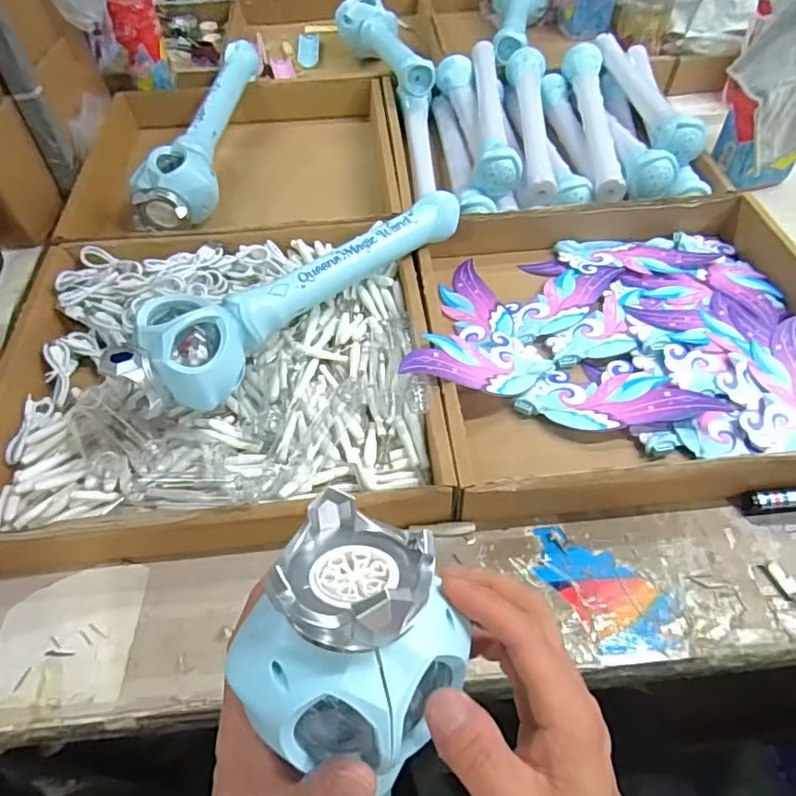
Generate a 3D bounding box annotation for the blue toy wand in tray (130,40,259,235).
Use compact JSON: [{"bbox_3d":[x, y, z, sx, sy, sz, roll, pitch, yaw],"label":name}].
[{"bbox_3d":[-0.253,-0.351,0.744,0.090,0.063,0.357,2,53,1],"label":"blue toy wand in tray"}]

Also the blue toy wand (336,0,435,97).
[{"bbox_3d":[-0.026,-0.525,0.854,0.087,0.073,0.313,-11,54,-8],"label":"blue toy wand"}]

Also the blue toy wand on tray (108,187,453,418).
[{"bbox_3d":[-0.084,-0.104,0.533,0.081,0.075,0.354,38,61,25],"label":"blue toy wand on tray"}]

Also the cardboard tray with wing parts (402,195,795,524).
[{"bbox_3d":[0.213,-0.065,0.543,0.389,0.059,0.360,-6,53,-5],"label":"cardboard tray with wing parts"}]

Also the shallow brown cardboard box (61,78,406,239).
[{"bbox_3d":[-0.204,-0.314,0.757,0.386,0.069,0.368,-3,53,-3],"label":"shallow brown cardboard box"}]

